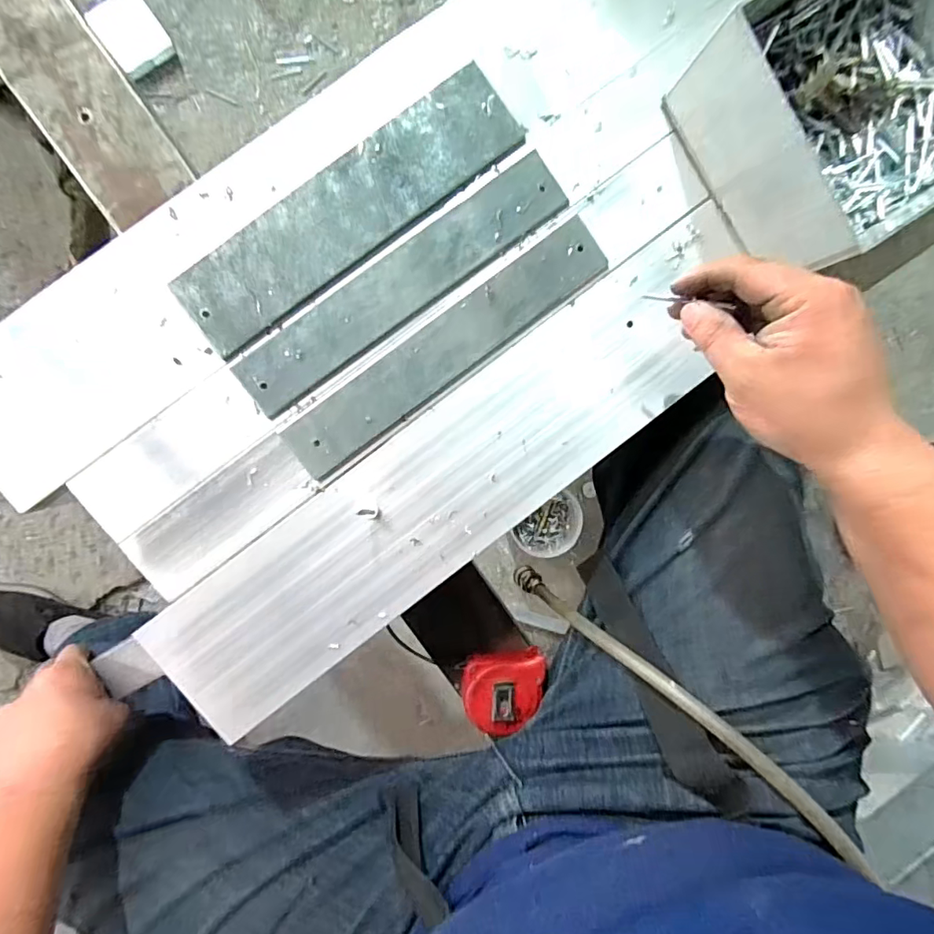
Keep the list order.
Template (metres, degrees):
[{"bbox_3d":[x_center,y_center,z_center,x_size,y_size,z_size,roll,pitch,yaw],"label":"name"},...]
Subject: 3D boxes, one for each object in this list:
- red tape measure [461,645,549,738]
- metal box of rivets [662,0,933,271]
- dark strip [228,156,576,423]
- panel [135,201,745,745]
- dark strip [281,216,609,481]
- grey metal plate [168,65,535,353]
[{"bbox_3d":[0.032,0.193,0.454,0.070,0.032,0.062,-2,94,-5],"label":"red tape measure"},{"bbox_3d":[0.240,-0.227,0.330,0.157,0.078,0.148,-35,96,-2],"label":"metal box of rivets"},{"bbox_3d":[-0.042,-0.121,0.347,0.242,0.004,0.042,-36,96,-2],"label":"dark strip"},{"bbox_3d":[0.001,0.004,0.362,0.469,0.011,0.101,-37,96,-2],"label":"panel"},{"bbox_3d":[-0.012,-0.080,0.353,0.242,0.004,0.040,-37,96,-2],"label":"dark strip"},{"bbox_3d":[-0.075,-0.166,0.341,0.241,0.004,0.058,-38,96,-2],"label":"grey metal plate"}]

